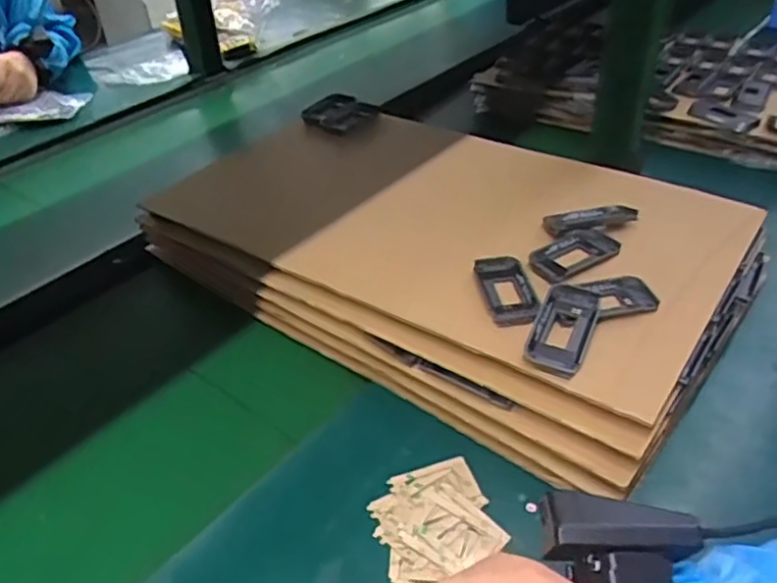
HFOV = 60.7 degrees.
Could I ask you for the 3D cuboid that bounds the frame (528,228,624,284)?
[{"bbox_3d":[0.151,-0.031,0.544,0.072,0.016,0.041,-25,42,-24],"label":"frame"}]

